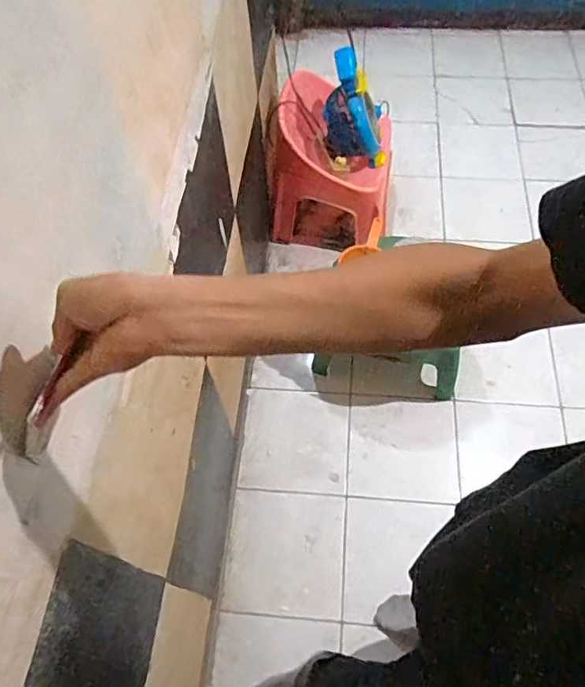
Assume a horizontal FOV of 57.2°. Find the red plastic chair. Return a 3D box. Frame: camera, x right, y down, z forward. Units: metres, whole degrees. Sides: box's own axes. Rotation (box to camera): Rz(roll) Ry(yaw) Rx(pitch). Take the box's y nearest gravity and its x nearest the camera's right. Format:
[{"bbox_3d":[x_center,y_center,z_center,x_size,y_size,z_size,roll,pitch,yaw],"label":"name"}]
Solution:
[{"bbox_3d":[0.121,-0.550,1.661,0.351,0.411,0.288,4,61,4],"label":"red plastic chair"}]

